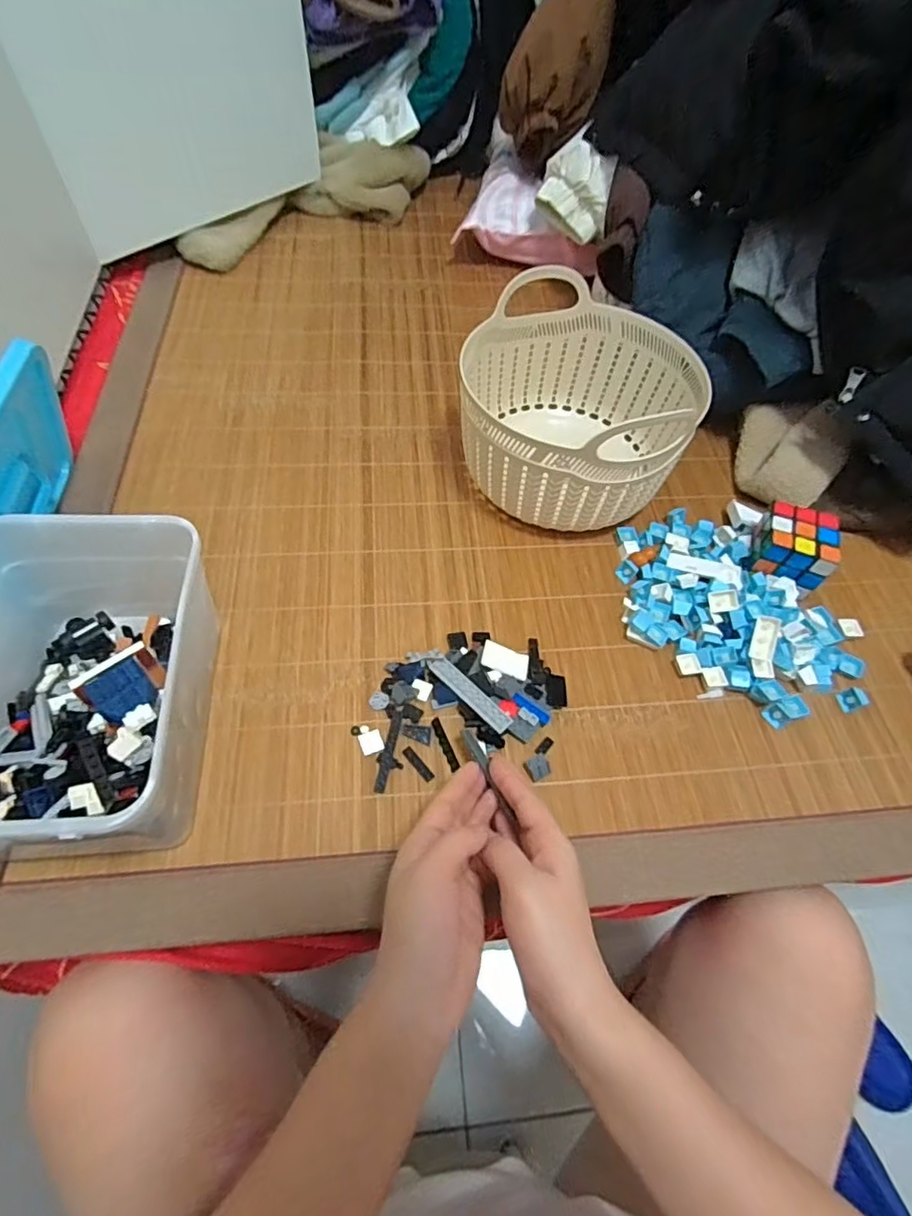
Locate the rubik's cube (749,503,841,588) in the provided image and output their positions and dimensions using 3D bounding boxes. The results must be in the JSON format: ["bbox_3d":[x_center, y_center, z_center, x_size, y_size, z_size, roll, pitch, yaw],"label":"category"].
[{"bbox_3d":[0.313,-0.054,0.546,0.061,0.062,0.066,23,59,10],"label":"rubik's cube"}]

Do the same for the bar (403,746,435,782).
[{"bbox_3d":[-0.029,0.120,0.448,0.009,0.004,0.031,-35,66,-23],"label":"bar"}]

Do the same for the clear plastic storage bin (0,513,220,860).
[{"bbox_3d":[-0.250,0.057,0.398,0.147,0.121,0.212,-3,58,-6],"label":"clear plastic storage bin"}]

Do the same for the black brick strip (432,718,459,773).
[{"bbox_3d":[-0.008,0.107,0.457,0.008,0.006,0.043,-18,61,-15],"label":"black brick strip"}]

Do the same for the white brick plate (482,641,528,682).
[{"bbox_3d":[0.042,0.043,0.487,0.040,0.004,0.030,22,43,1],"label":"white brick plate"}]

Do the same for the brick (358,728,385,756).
[{"bbox_3d":[-0.066,0.105,0.455,0.017,0.004,0.018,-19,61,-15],"label":"brick"}]

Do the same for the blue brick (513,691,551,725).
[{"bbox_3d":[0.061,0.081,0.467,0.034,0.008,0.010,33,61,16],"label":"blue brick"}]

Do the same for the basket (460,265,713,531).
[{"bbox_3d":[0.116,-0.188,0.575,0.214,0.136,0.223,11,58,3],"label":"basket"}]

